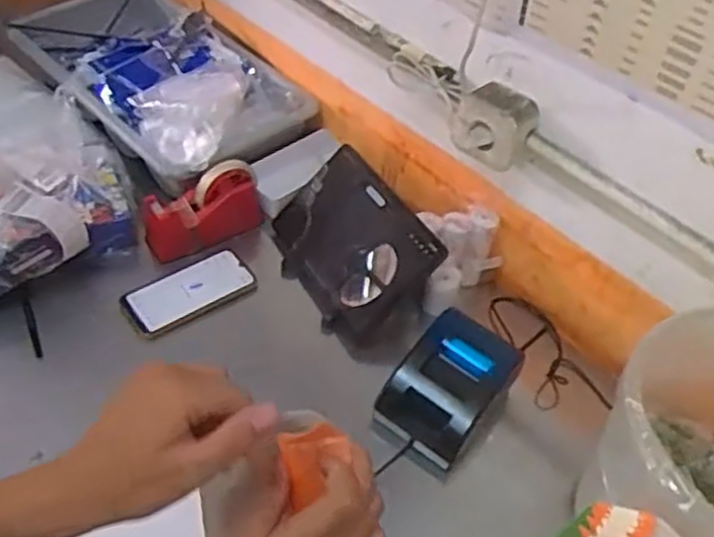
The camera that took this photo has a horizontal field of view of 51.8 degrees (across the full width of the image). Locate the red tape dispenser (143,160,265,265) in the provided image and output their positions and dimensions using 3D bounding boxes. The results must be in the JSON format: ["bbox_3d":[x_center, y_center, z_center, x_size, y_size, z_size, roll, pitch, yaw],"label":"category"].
[{"bbox_3d":[-0.217,-0.084,1.030,0.162,0.100,0.055,-19,52,-22],"label":"red tape dispenser"}]

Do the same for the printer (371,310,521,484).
[{"bbox_3d":[0.108,0.143,0.870,0.114,0.090,0.145,33,52,22],"label":"printer"}]

